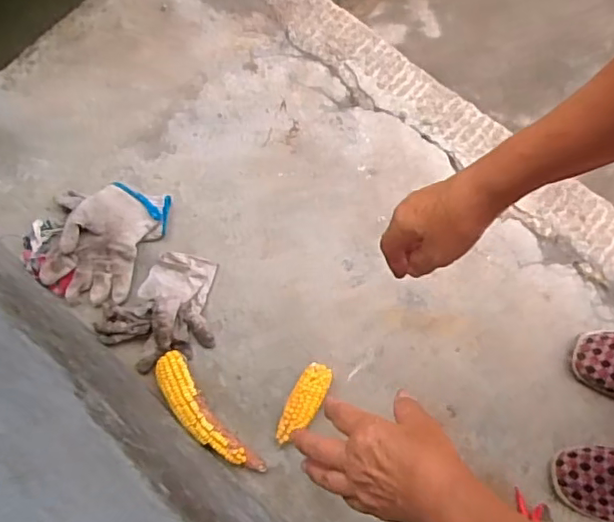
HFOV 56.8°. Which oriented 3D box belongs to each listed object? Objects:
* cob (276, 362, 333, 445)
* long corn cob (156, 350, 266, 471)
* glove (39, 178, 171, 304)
[{"bbox_3d":[-0.004,0.185,0.738,0.040,0.038,0.109,28,77,9],"label":"cob"},{"bbox_3d":[-0.132,0.201,0.730,0.048,0.041,0.185,-37,76,-8],"label":"long corn cob"},{"bbox_3d":[-0.285,-0.029,0.806,0.128,0.051,0.186,25,77,9],"label":"glove"}]

